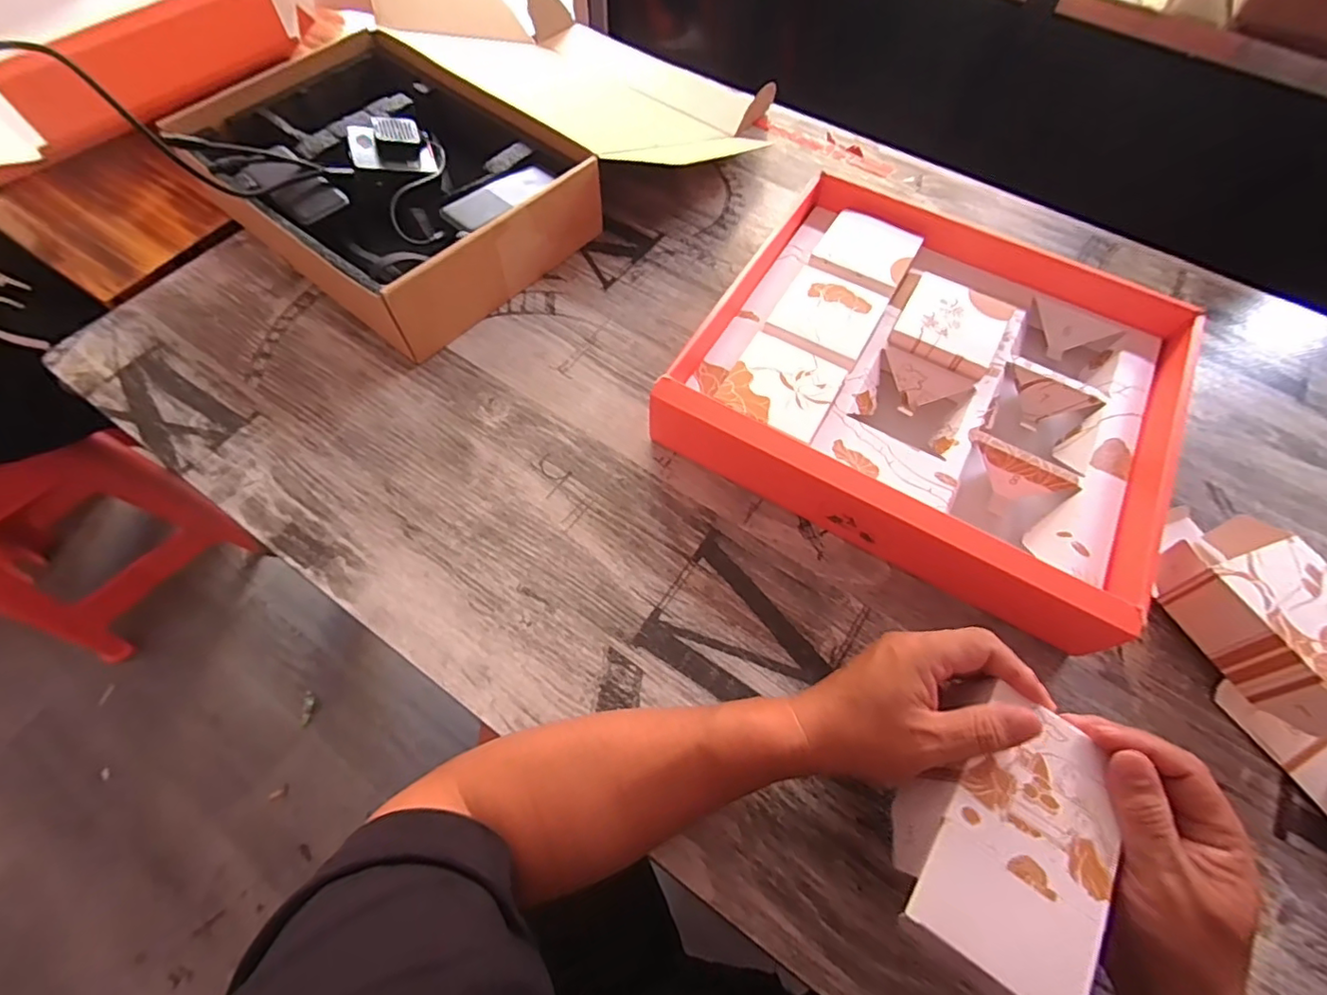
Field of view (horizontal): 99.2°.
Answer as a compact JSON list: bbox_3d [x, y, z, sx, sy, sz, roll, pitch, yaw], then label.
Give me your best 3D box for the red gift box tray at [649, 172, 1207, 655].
[{"bbox_3d":[0.231,-0.115,0.496,0.373,0.062,0.360,28,66,11],"label":"red gift box tray"}]

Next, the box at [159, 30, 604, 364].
[{"bbox_3d":[-0.287,-0.340,0.587,0.386,0.096,0.265,37,68,15],"label":"box"}]

